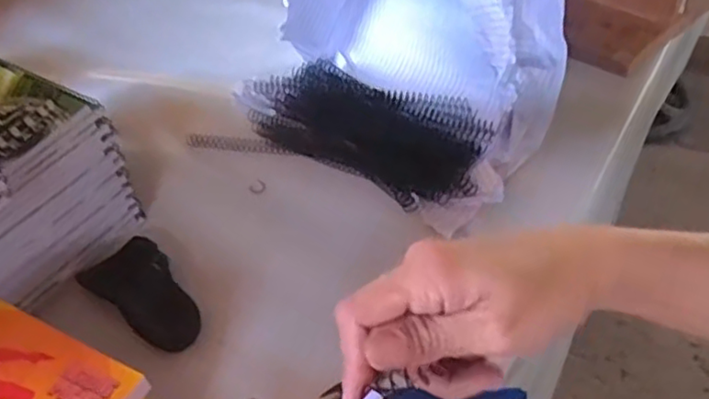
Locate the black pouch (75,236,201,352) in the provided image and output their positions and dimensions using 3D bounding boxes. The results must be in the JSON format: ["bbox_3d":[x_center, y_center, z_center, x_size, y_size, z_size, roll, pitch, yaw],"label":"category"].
[{"bbox_3d":[-0.155,0.068,0.492,0.111,0.017,0.058,29,55,30],"label":"black pouch"}]

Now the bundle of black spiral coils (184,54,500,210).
[{"bbox_3d":[-0.002,-0.069,0.603,0.251,0.028,0.135,19,51,24],"label":"bundle of black spiral coils"}]

